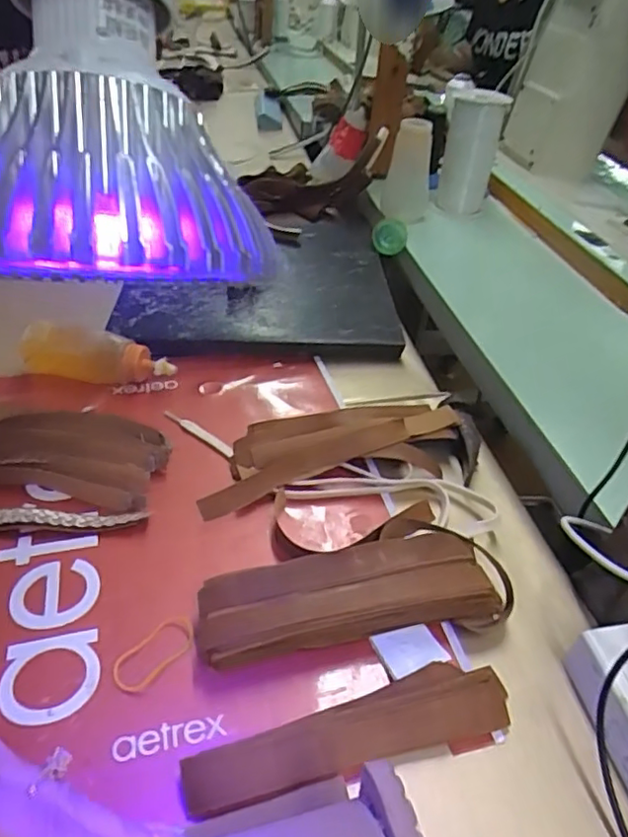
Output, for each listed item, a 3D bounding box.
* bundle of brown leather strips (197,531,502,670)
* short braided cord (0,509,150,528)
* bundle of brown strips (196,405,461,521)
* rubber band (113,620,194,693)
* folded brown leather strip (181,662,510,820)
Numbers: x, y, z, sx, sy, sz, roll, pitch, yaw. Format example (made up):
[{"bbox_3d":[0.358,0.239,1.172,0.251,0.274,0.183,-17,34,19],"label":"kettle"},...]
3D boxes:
[{"bbox_3d":[0.024,0.113,0.384,0.192,0.034,0.057,-7,42,-13],"label":"bundle of brown leather strips"},{"bbox_3d":[-0.218,0.073,0.434,0.188,0.013,0.013,0,41,-5],"label":"short braided cord"},{"bbox_3d":[0.012,0.019,0.498,0.223,0.041,0.084,-10,43,-16],"label":"bundle of brown strips"},{"bbox_3d":[-0.098,0.143,0.368,0.025,0.004,0.053,31,47,27],"label":"rubber band"},{"bbox_3d":[0.021,0.174,0.332,0.182,0.017,0.039,-9,43,-16],"label":"folded brown leather strip"}]

